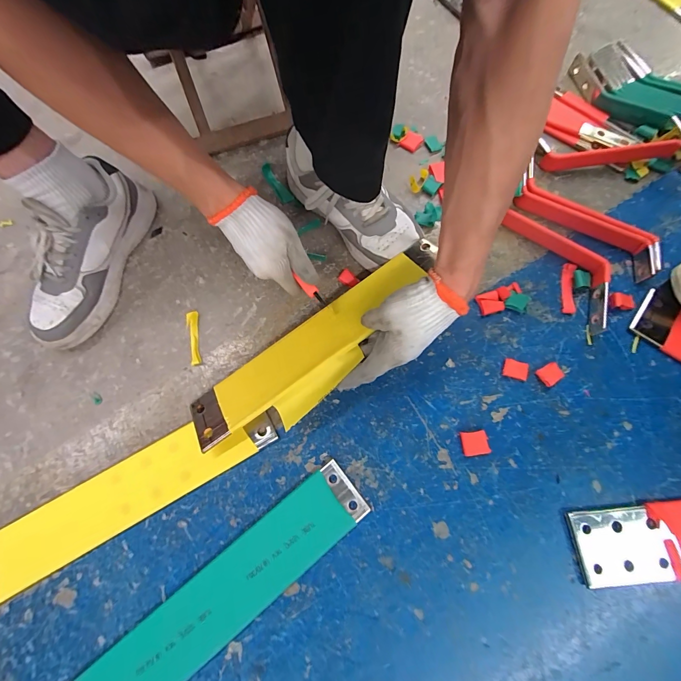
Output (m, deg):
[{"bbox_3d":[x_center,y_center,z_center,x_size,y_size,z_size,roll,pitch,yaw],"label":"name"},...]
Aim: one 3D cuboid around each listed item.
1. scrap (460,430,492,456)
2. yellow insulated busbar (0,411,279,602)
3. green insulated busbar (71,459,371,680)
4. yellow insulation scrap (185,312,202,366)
[{"bbox_3d":[0.177,0.135,0.417,0.034,0.008,0.030,-5,73,0],"label":"scrap"},{"bbox_3d":[-0.277,0.198,0.415,0.396,0.012,0.080,-29,74,-7],"label":"yellow insulated busbar"},{"bbox_3d":[-0.138,0.304,0.378,0.386,0.012,0.081,-38,76,-9],"label":"green insulated busbar"},{"bbox_3d":[-0.221,-0.003,0.474,0.018,0.008,0.083,-10,73,-1],"label":"yellow insulation scrap"}]

